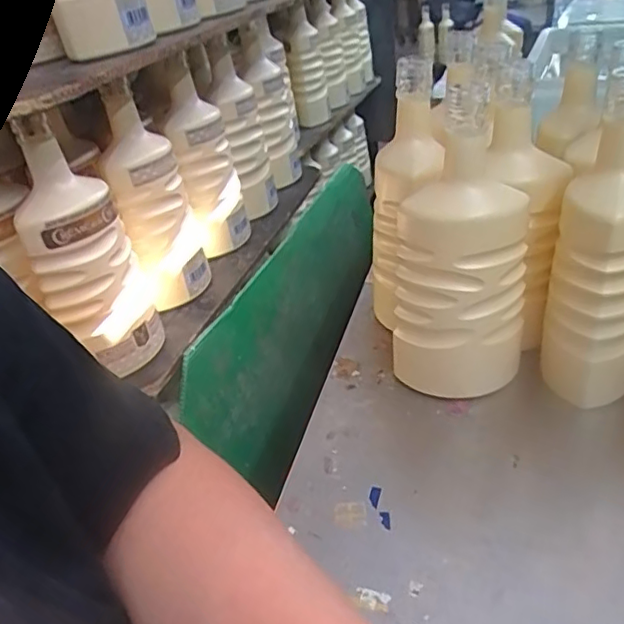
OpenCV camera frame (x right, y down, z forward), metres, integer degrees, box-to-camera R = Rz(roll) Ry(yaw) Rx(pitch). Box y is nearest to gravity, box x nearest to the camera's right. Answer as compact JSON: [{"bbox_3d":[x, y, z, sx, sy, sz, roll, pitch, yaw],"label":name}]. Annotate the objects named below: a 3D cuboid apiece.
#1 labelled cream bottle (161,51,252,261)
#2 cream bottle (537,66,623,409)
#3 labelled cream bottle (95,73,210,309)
[{"bbox_3d":[-0.124,-0.165,0.710,0.066,0.210,0.074,-12,31,-2],"label":"labelled cream bottle"},{"bbox_3d":[0.223,-0.040,0.468,0.074,0.262,0.067,10,35,25],"label":"cream bottle"},{"bbox_3d":[-0.167,-0.112,0.639,0.068,0.213,0.068,-12,31,-2],"label":"labelled cream bottle"}]

